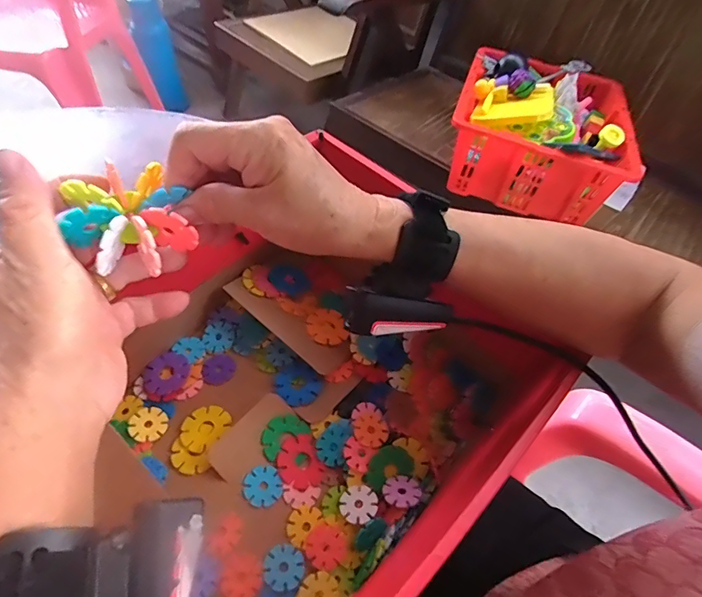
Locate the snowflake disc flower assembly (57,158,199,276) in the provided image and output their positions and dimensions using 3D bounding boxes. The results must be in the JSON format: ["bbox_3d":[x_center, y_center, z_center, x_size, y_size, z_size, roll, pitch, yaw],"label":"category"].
[{"bbox_3d":[-0.117,-0.043,0.240,0.056,0.028,0.053,2,53,-3],"label":"snowflake disc flower assembly"}]

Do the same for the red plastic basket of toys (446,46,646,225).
[{"bbox_3d":[0.398,-0.368,0.980,0.338,0.155,0.407,16,54,7],"label":"red plastic basket of toys"}]

